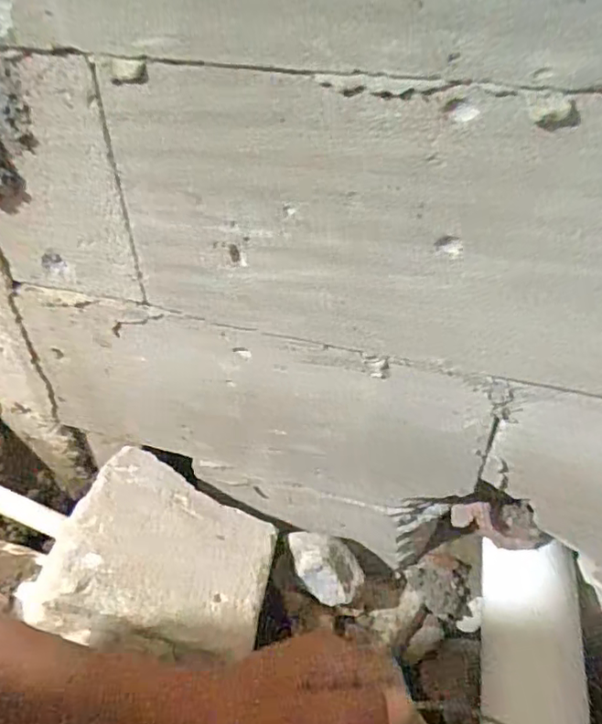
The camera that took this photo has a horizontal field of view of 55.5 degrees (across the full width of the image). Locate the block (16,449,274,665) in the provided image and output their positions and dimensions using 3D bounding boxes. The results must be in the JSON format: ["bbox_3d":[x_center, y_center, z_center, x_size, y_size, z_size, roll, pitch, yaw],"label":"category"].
[{"bbox_3d":[-0.136,0.209,0.565,0.189,0.100,0.187,20,26,-1],"label":"block"}]

